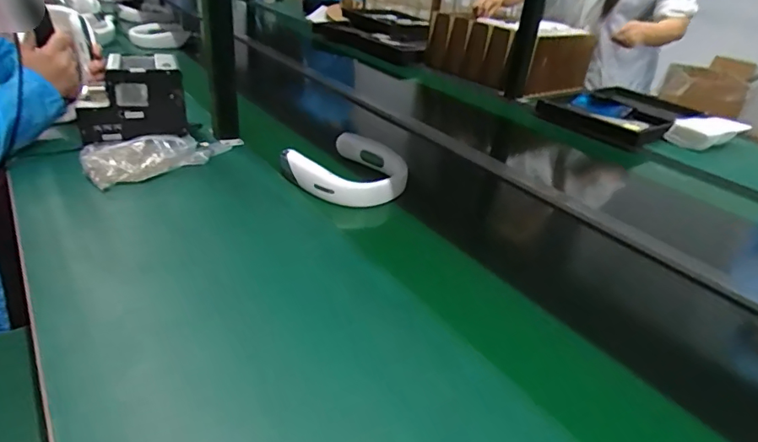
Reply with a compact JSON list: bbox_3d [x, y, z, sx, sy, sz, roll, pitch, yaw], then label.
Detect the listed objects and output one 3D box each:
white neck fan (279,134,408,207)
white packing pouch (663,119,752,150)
[{"bbox_3d":[-0.046,-0.095,0.841,0.181,0.057,0.180,23,35,28],"label":"white neck fan"},{"bbox_3d":[0.820,-0.221,1.207,0.220,0.054,0.081,-11,34,-24],"label":"white packing pouch"}]

